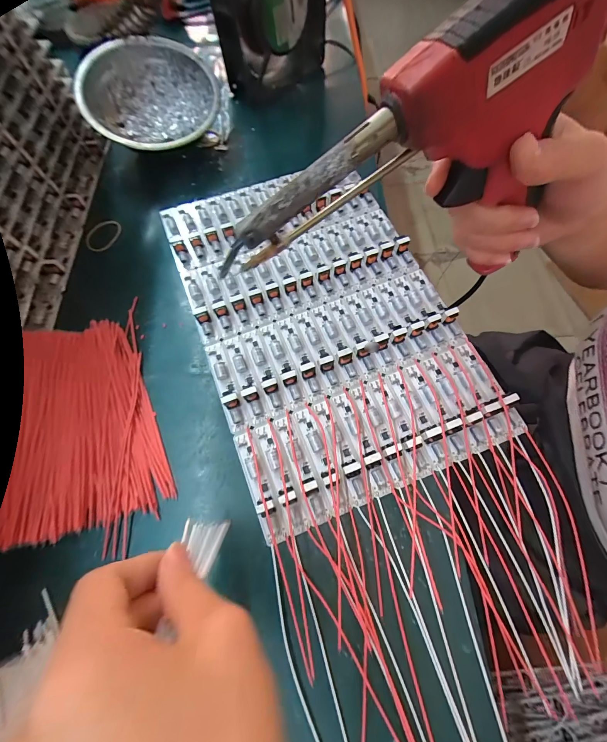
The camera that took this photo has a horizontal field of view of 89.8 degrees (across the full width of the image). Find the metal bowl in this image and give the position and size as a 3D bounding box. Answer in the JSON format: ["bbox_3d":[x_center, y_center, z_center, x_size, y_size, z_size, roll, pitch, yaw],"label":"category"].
[{"bbox_3d":[-0.155,-0.274,0.317,0.132,0.053,0.139,4,69,3],"label":"metal bowl"}]

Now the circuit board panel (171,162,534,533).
[{"bbox_3d":[0.011,-0.055,0.249,0.189,0.016,0.297,-21,70,-6],"label":"circuit board panel"}]

